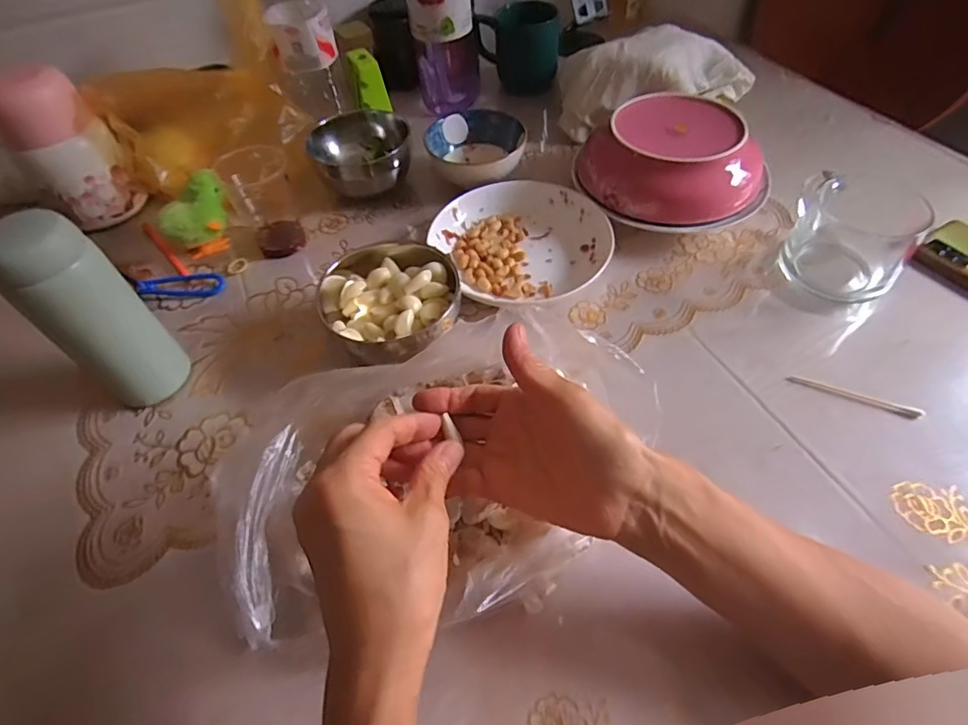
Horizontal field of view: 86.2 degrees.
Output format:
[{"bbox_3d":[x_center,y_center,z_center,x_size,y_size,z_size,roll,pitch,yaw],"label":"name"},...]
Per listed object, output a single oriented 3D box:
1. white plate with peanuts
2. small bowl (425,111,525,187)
[{"bbox_3d":[0.037,-0.125,0.524,0.159,0.032,0.151,-2,53,3],"label":"white plate with peanuts"},{"bbox_3d":[-0.005,-0.237,0.596,0.099,0.052,0.107,-2,53,3],"label":"small bowl"}]

